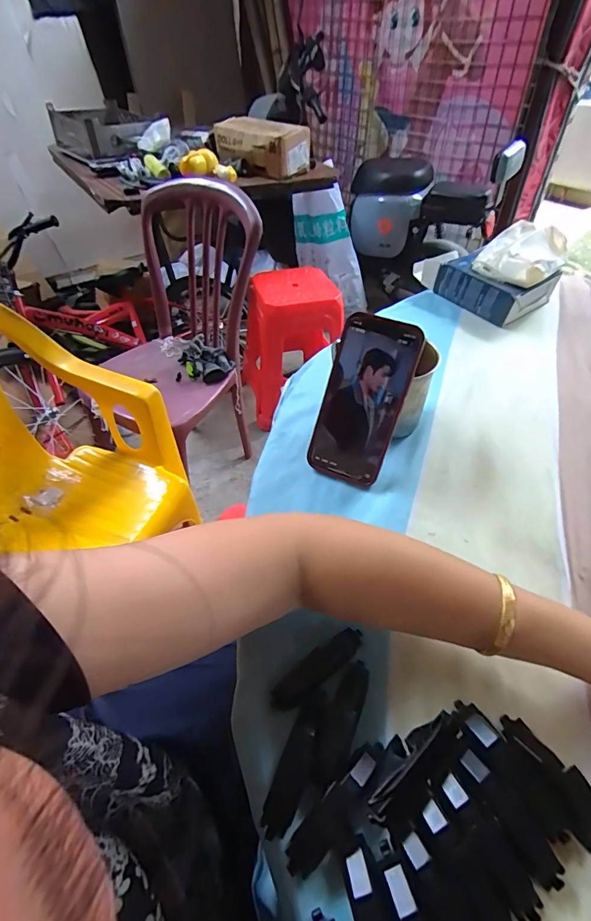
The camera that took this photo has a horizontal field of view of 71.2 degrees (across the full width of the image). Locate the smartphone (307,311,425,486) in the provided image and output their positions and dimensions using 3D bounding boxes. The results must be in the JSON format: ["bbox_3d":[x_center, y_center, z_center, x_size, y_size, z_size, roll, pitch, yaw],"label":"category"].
[{"bbox_3d":[0.064,-0.058,0.403,0.075,0.157,0.013,21,16,18],"label":"smartphone"}]

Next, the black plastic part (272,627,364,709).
[{"bbox_3d":[0.017,0.149,0.300,0.080,0.014,0.018,-30,55,-24],"label":"black plastic part"}]

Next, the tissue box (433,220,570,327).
[{"bbox_3d":[0.341,-0.309,0.666,0.172,0.083,0.140,-32,55,-25],"label":"tissue box"}]

